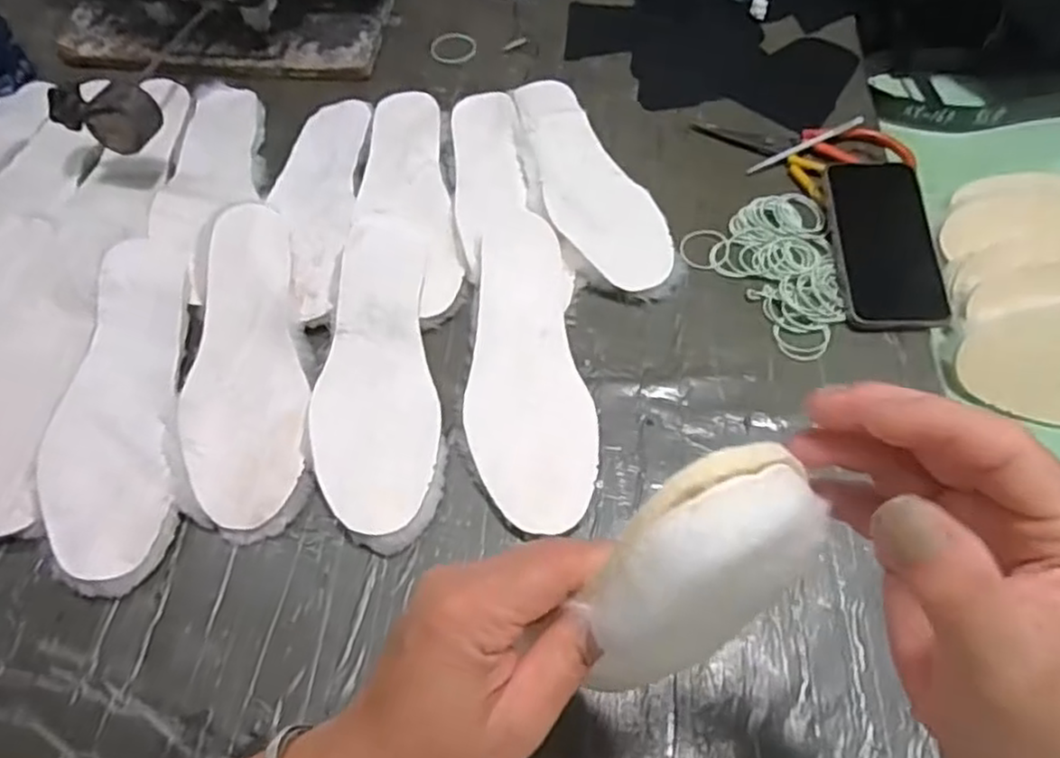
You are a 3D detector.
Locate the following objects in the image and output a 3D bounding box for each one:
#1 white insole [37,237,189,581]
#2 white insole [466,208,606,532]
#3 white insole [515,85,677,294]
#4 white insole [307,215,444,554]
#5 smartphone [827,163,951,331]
[{"bbox_3d":[-0.303,0.006,0.521,0.086,0.015,0.270,-9,58,-5],"label":"white insole"},{"bbox_3d":[0.002,-0.017,0.537,0.093,0.023,0.260,0,58,1],"label":"white insole"},{"bbox_3d":[0.045,-0.180,0.635,0.084,0.010,0.263,-18,58,-14],"label":"white insole"},{"bbox_3d":[-0.114,-0.010,0.530,0.089,0.022,0.265,-4,58,-2],"label":"white insole"},{"bbox_3d":[0.286,-0.110,0.575,0.074,0.007,0.159,2,64,5],"label":"smartphone"}]

